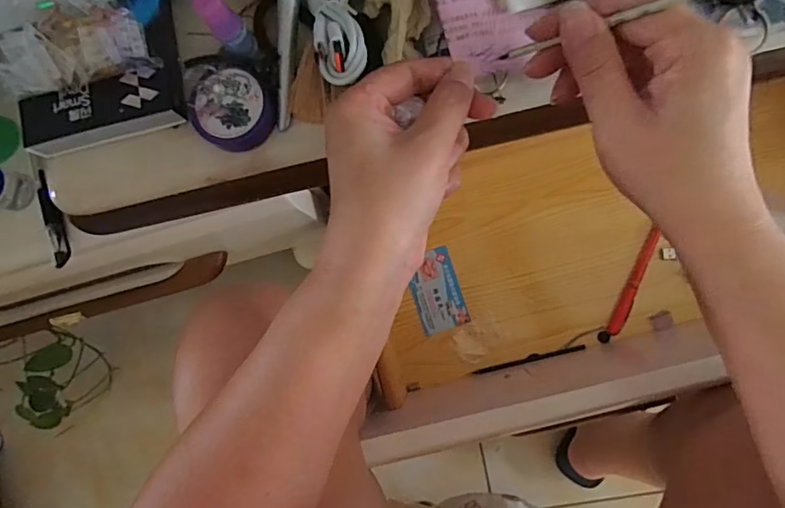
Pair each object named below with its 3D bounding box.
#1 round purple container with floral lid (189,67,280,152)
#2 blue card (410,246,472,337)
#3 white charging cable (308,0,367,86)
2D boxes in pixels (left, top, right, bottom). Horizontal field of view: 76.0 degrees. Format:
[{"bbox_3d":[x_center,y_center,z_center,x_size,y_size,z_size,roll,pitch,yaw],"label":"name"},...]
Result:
[{"bbox_3d":[-0.101,-0.092,0.321,0.050,0.020,0.048,-1,84,7],"label":"round purple container with floral lid"},{"bbox_3d":[0.051,0.042,0.572,0.052,0.004,0.090,-17,85,1],"label":"blue card"},{"bbox_3d":[-0.034,-0.137,0.287,0.029,0.017,0.087,-12,71,6],"label":"white charging cable"}]

